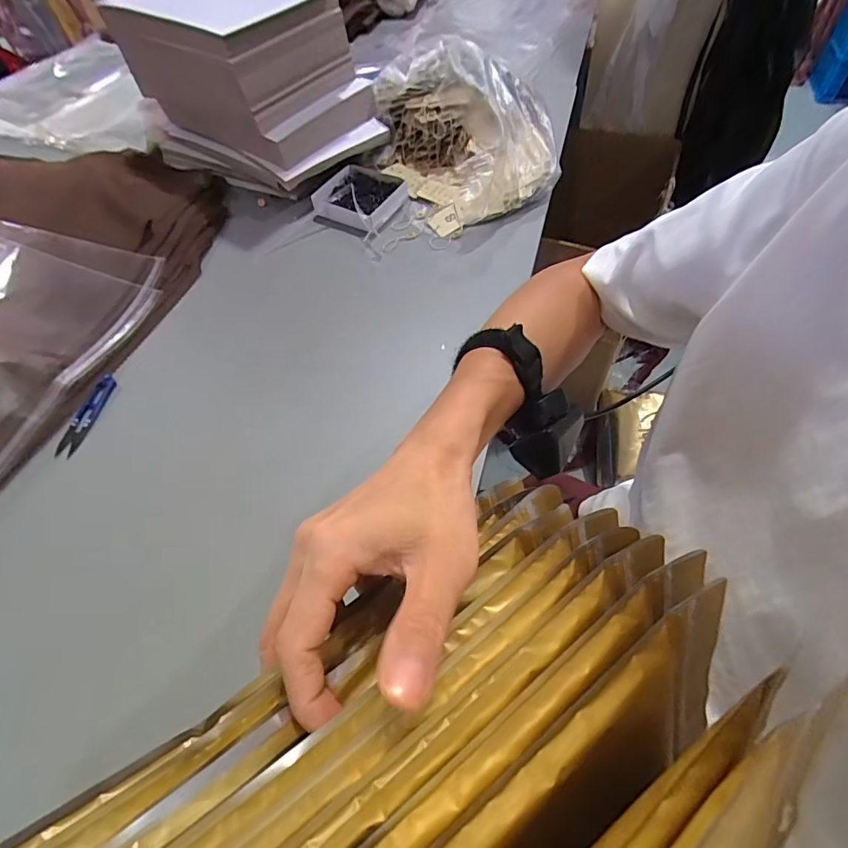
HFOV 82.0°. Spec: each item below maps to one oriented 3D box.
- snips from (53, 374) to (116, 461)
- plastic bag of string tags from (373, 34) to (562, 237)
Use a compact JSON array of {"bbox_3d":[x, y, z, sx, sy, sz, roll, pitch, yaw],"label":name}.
[{"bbox_3d":[-0.371,-0.011,0.539,0.022,0.004,0.101,17,64,-1],"label":"snips"},{"bbox_3d":[0.054,-0.437,0.717,0.242,0.122,0.306,-26,58,-12],"label":"plastic bag of string tags"}]

